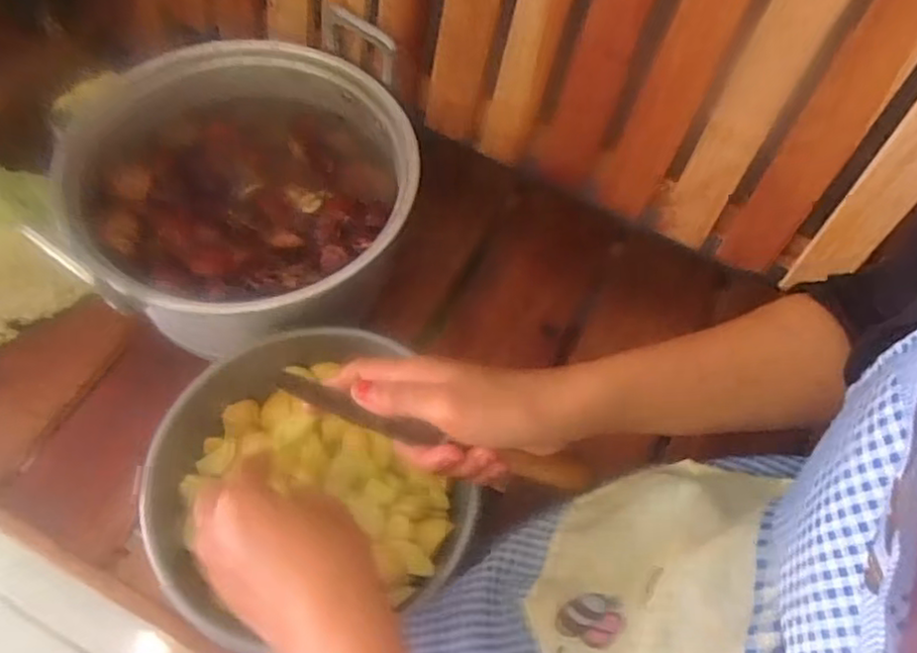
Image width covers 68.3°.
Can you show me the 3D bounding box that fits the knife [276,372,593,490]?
[{"bbox_3d":[-0.008,0.064,0.393,0.196,0.015,0.018,19,59,-14],"label":"knife"}]

